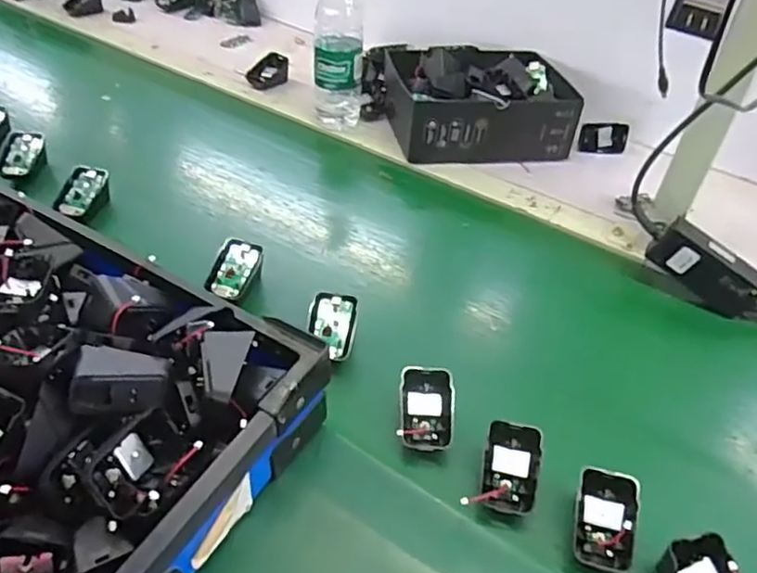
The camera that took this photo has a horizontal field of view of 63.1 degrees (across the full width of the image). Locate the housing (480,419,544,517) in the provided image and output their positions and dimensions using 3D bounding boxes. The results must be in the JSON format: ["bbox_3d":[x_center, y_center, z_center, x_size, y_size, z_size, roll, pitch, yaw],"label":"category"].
[{"bbox_3d":[0.105,0.145,0.492,0.044,0.024,0.069,11,67,9],"label":"housing"}]

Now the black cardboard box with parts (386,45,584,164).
[{"bbox_3d":[0.149,-0.264,0.883,0.252,0.095,0.176,-5,44,-10],"label":"black cardboard box with parts"}]

